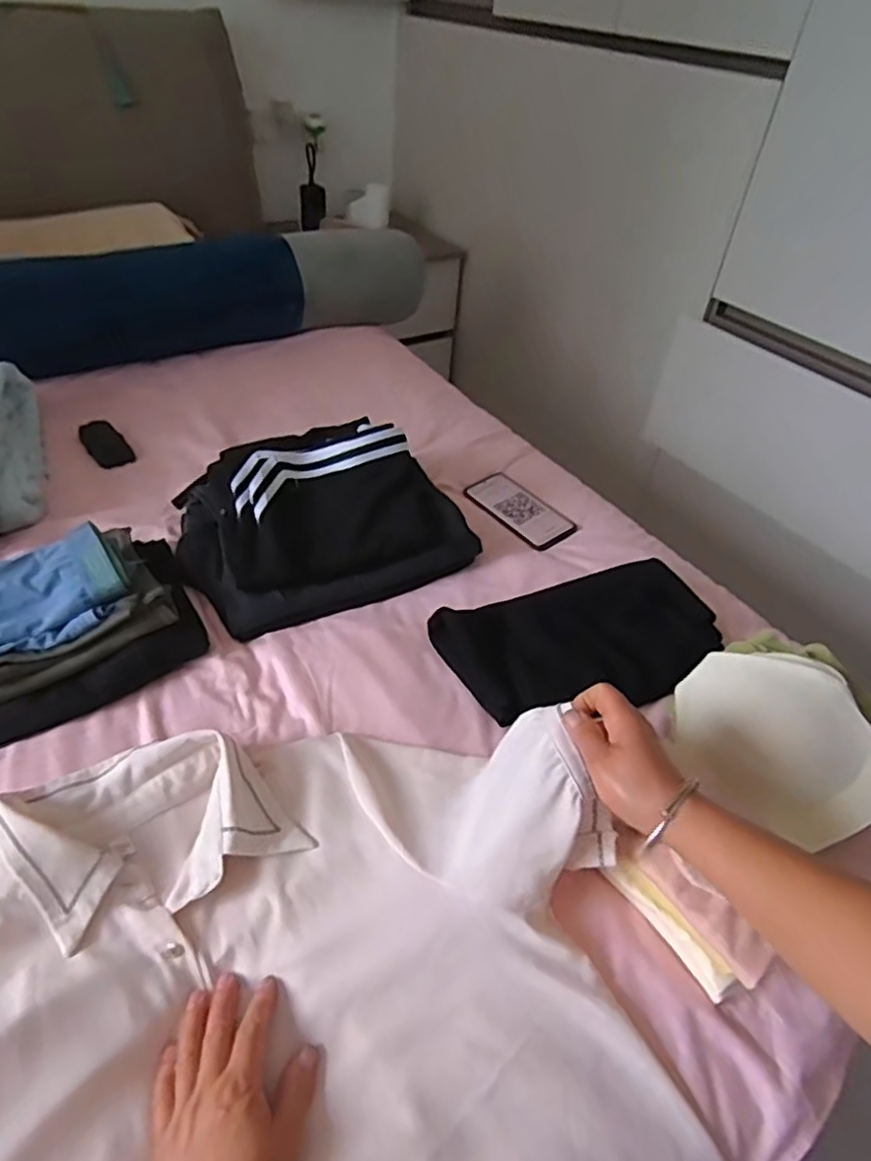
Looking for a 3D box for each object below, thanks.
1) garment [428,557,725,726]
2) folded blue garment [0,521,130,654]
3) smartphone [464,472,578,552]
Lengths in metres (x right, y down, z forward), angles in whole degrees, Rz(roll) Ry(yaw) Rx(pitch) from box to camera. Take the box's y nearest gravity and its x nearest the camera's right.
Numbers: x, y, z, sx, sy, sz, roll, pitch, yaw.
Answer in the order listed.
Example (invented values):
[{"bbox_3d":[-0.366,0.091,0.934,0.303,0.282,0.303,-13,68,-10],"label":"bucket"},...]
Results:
[{"bbox_3d":[0.165,0.066,0.750,0.301,0.033,0.164,-12,45,-19],"label":"garment"},{"bbox_3d":[-0.399,0.009,0.701,0.140,0.046,0.132,-20,48,-25],"label":"folded blue garment"},{"bbox_3d":[0.119,-0.103,0.971,0.081,0.012,0.165,-23,49,-28],"label":"smartphone"}]

